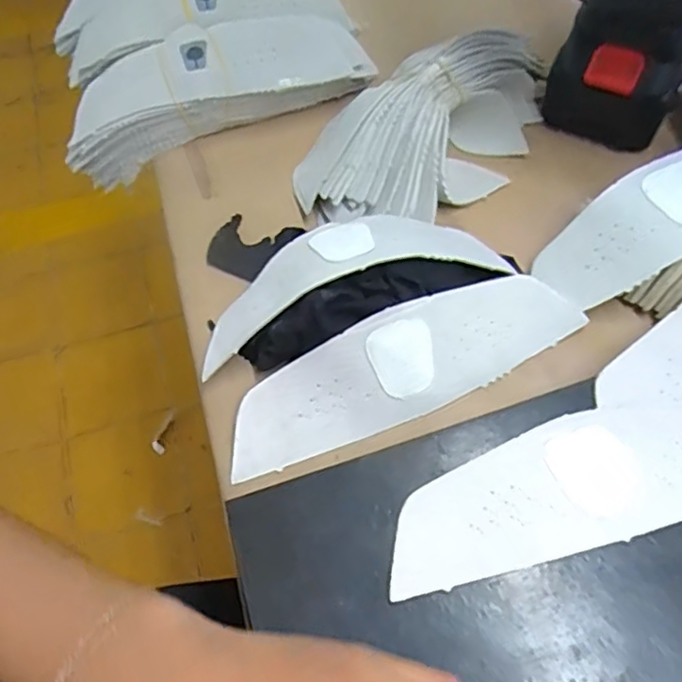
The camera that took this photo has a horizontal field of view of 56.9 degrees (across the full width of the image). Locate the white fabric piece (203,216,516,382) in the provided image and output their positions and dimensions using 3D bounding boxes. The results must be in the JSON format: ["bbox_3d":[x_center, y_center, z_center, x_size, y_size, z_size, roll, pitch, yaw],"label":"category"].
[{"bbox_3d":[0.004,-0.044,0.348,0.177,0.033,0.059,-18,61,-6],"label":"white fabric piece"}]

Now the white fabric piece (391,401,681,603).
[{"bbox_3d":[0.113,0.062,0.283,0.191,0.004,0.057,-16,61,-4],"label":"white fabric piece"}]

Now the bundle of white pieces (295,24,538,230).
[{"bbox_3d":[0.061,-0.138,0.399,0.176,0.052,0.092,-24,62,-9],"label":"bundle of white pieces"}]

